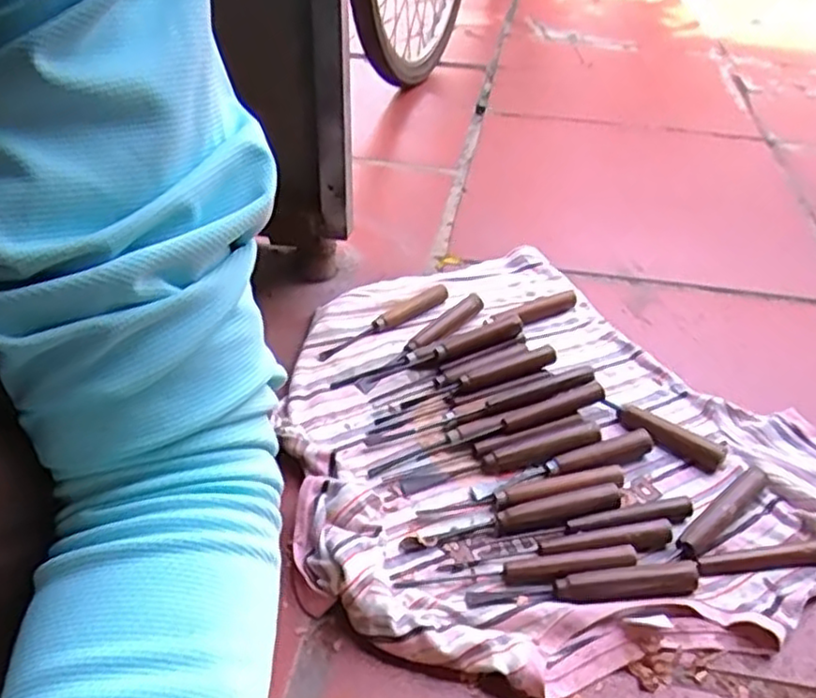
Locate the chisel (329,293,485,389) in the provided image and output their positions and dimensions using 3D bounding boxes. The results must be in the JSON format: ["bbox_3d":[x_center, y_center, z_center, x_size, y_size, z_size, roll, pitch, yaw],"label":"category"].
[{"bbox_3d":[0.009,-0.007,0.752,0.032,0.027,0.207,31,47,29],"label":"chisel"}]

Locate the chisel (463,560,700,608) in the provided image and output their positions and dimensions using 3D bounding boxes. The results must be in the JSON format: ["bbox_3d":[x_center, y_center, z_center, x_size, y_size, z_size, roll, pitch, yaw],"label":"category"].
[{"bbox_3d":[0.133,0.175,0.519,0.172,0.014,0.023,-3,40,-8],"label":"chisel"}]

